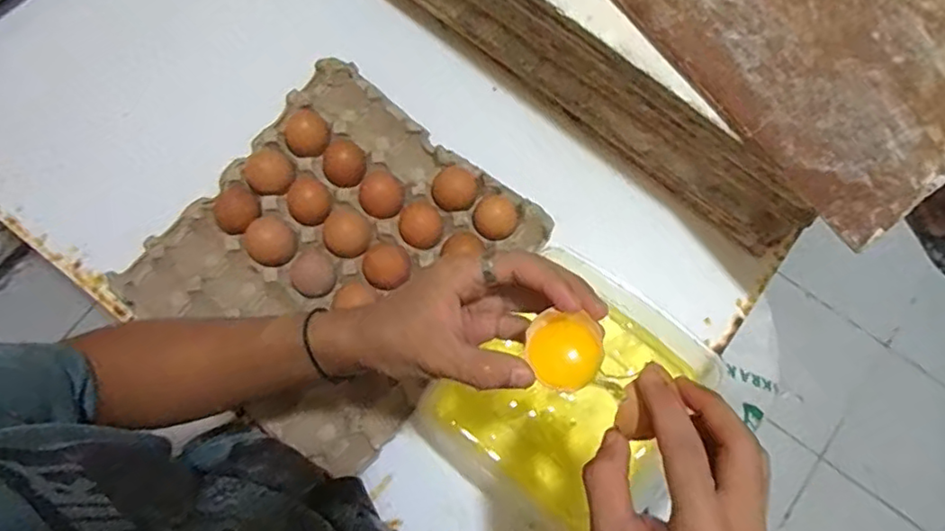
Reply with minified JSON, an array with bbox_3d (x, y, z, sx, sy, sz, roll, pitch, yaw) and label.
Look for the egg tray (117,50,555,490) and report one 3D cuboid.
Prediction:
[{"bbox_3d":[-0.130,-0.009,0.591,0.291,0.051,0.306,38,79,8],"label":"egg tray"}]

